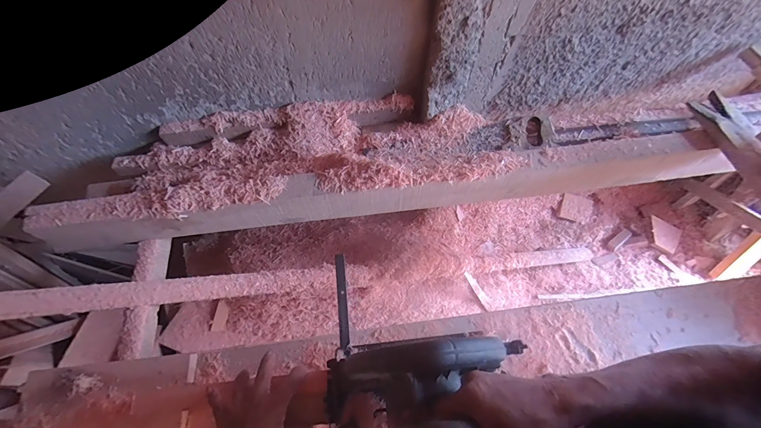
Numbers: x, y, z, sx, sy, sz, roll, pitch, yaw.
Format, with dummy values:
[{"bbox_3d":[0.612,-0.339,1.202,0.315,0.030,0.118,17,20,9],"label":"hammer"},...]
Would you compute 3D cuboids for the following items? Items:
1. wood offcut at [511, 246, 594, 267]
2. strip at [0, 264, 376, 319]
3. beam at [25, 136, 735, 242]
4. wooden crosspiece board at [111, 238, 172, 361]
[{"bbox_3d":[0.689,0.168,1.305,0.450,0.032,0.060,-1,61,-24],"label":"wood offcut"},{"bbox_3d":[-0.526,0.181,0.745,1.067,0.035,0.067,0,61,-23],"label":"strip"},{"bbox_3d":[0.047,-0.050,0.803,1.619,0.133,0.063,-6,63,-3],"label":"beam"},{"bbox_3d":[-0.551,0.193,0.768,0.070,0.048,0.279,-9,63,-4],"label":"wooden crosspiece board"}]

